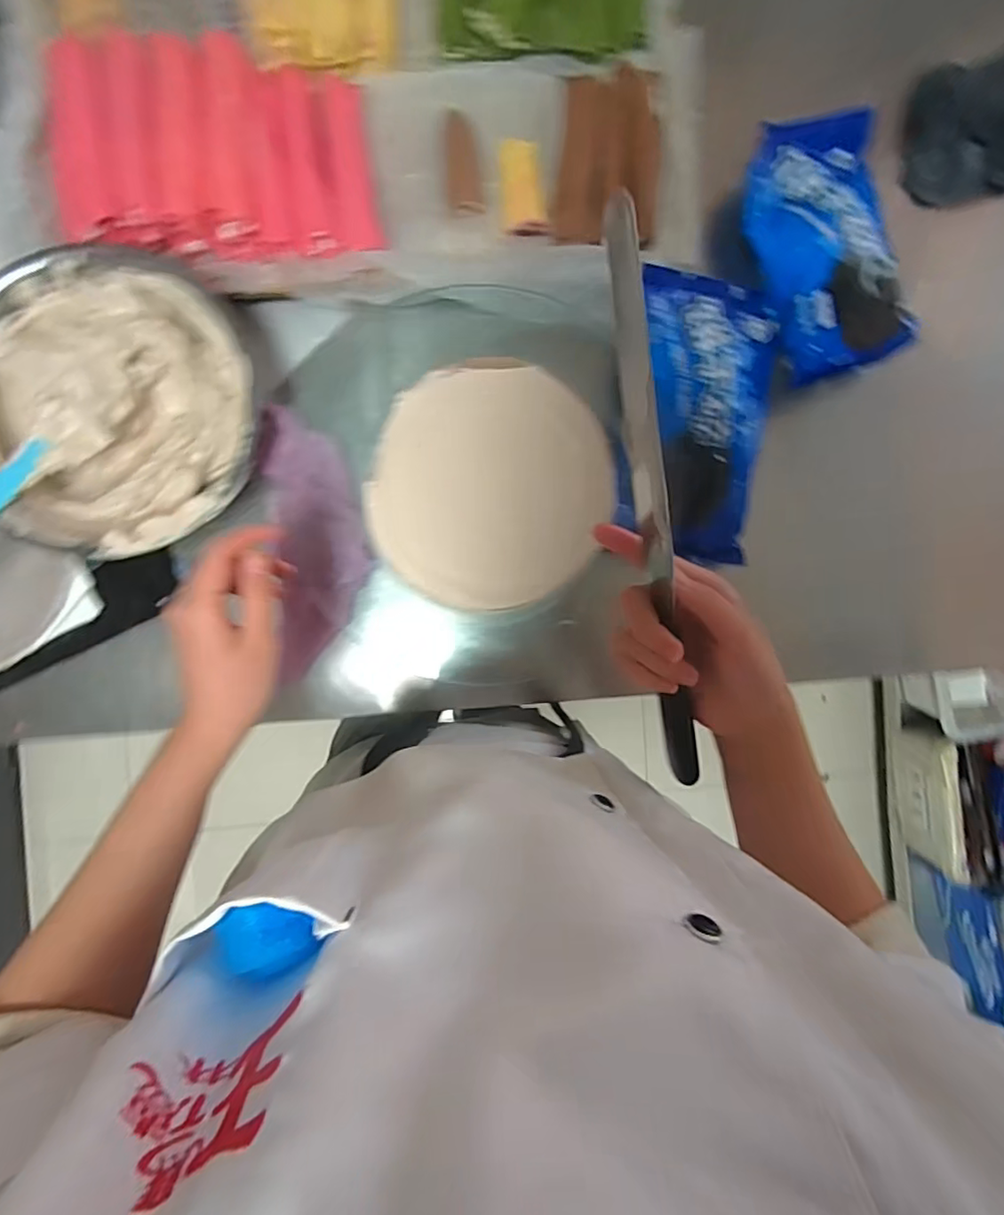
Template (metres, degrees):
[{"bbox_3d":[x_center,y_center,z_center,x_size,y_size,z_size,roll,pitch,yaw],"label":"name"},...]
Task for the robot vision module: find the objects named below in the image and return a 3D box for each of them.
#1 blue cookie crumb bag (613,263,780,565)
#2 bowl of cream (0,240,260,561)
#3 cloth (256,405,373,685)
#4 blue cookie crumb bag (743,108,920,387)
[{"bbox_3d":[0.178,-0.178,0.525,0.143,0.048,0.267,8,90,-4],"label":"blue cookie crumb bag"},{"bbox_3d":[-0.311,-0.155,0.479,0.214,0.090,0.210,0,91,-4],"label":"bowl of cream"},{"bbox_3d":[-0.167,-0.057,0.521,0.082,0.033,0.230,-6,91,-4],"label":"cloth"},{"bbox_3d":[0.300,-0.331,0.518,0.134,0.039,0.232,-15,92,-4],"label":"blue cookie crumb bag"}]

